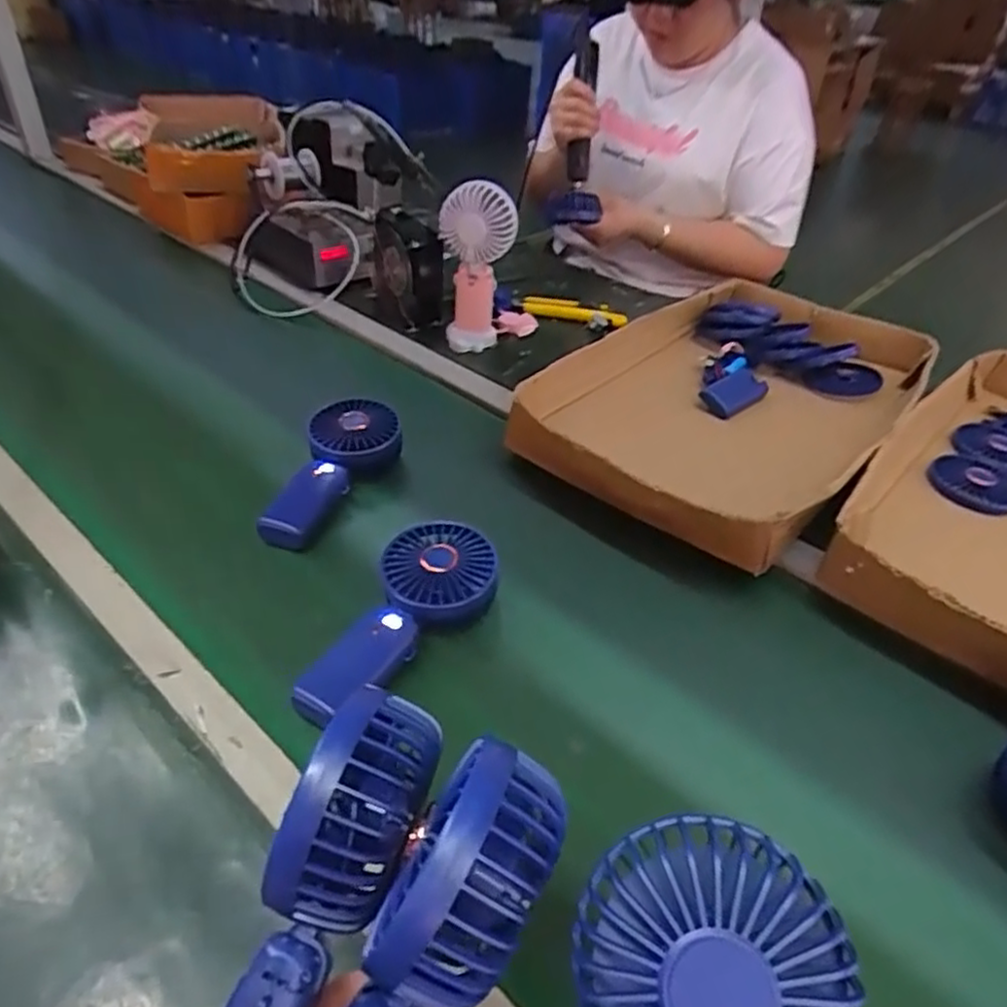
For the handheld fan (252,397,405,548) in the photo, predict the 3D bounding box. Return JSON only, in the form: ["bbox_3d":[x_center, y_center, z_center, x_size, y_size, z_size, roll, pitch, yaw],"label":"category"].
[{"bbox_3d":[-0.151,-0.027,0.653,0.081,0.054,0.177,8,39,5],"label":"handheld fan"}]

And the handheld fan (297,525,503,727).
[{"bbox_3d":[-0.077,0.084,0.517,0.079,0.047,0.182,26,44,25],"label":"handheld fan"}]

